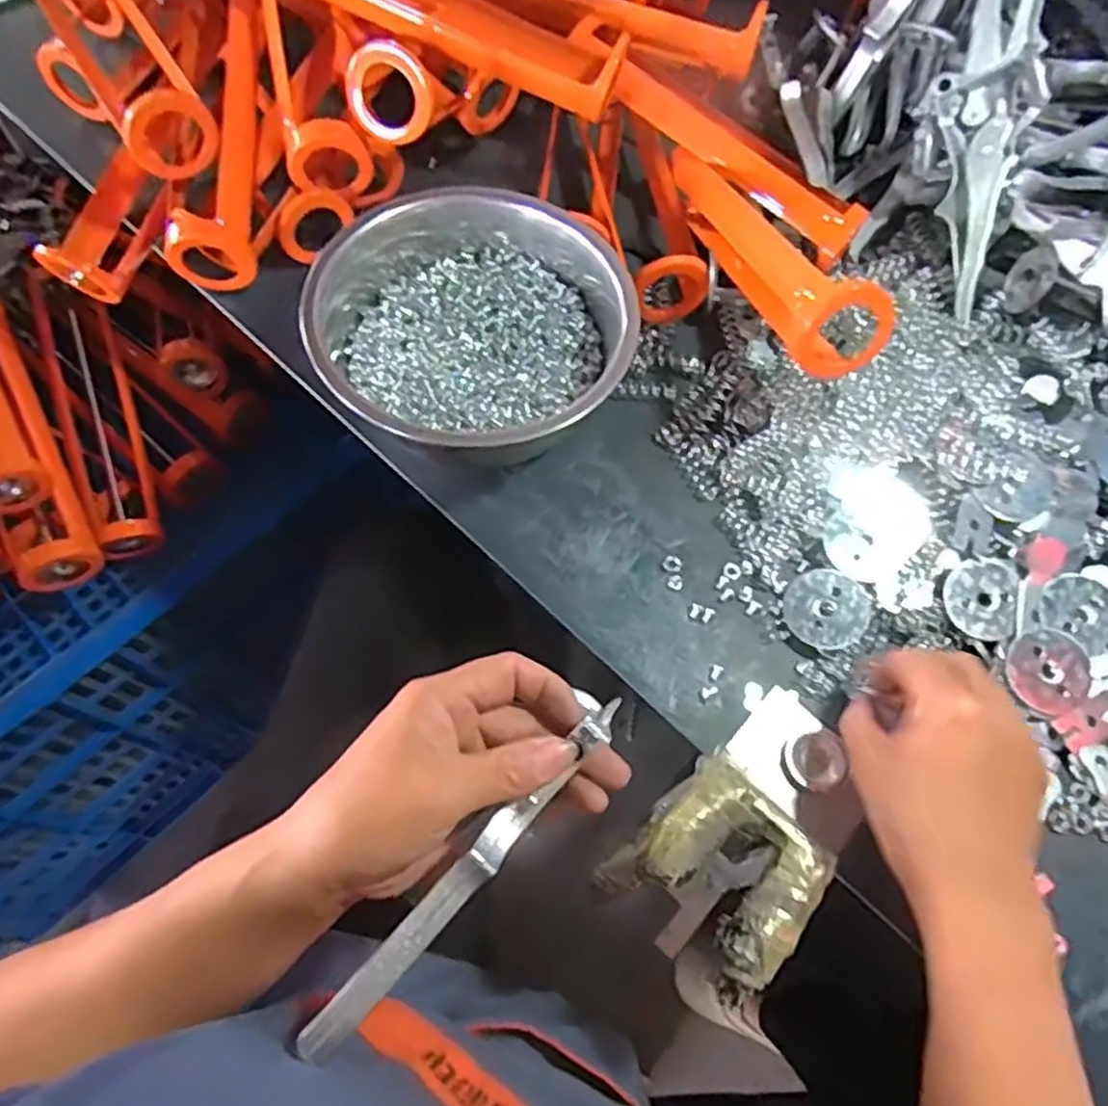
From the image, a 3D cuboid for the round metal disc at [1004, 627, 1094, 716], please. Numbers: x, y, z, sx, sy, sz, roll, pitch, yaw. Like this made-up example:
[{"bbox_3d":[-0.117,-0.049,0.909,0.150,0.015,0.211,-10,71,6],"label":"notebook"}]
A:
[{"bbox_3d":[0.273,0.065,0.409,0.043,0.004,0.046,-1,76,3],"label":"round metal disc"}]

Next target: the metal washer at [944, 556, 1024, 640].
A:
[{"bbox_3d":[0.246,0.024,0.426,0.039,0.010,0.047,27,68,9],"label":"metal washer"}]

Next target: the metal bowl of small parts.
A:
[{"bbox_3d":[-0.045,-0.133,0.456,0.188,0.079,0.174,28,68,9],"label":"metal bowl of small parts"}]

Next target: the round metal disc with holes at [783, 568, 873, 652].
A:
[{"bbox_3d":[0.156,0.032,0.424,0.045,0.004,0.046,-4,68,11],"label":"round metal disc with holes"}]

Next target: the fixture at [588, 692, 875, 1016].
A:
[{"bbox_3d":[0.100,0.134,0.368,0.083,0.032,0.140,41,70,14],"label":"fixture"}]

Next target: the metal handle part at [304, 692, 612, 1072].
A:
[{"bbox_3d":[-0.035,0.128,0.291,0.013,0.017,0.162,41,75,14],"label":"metal handle part"}]

